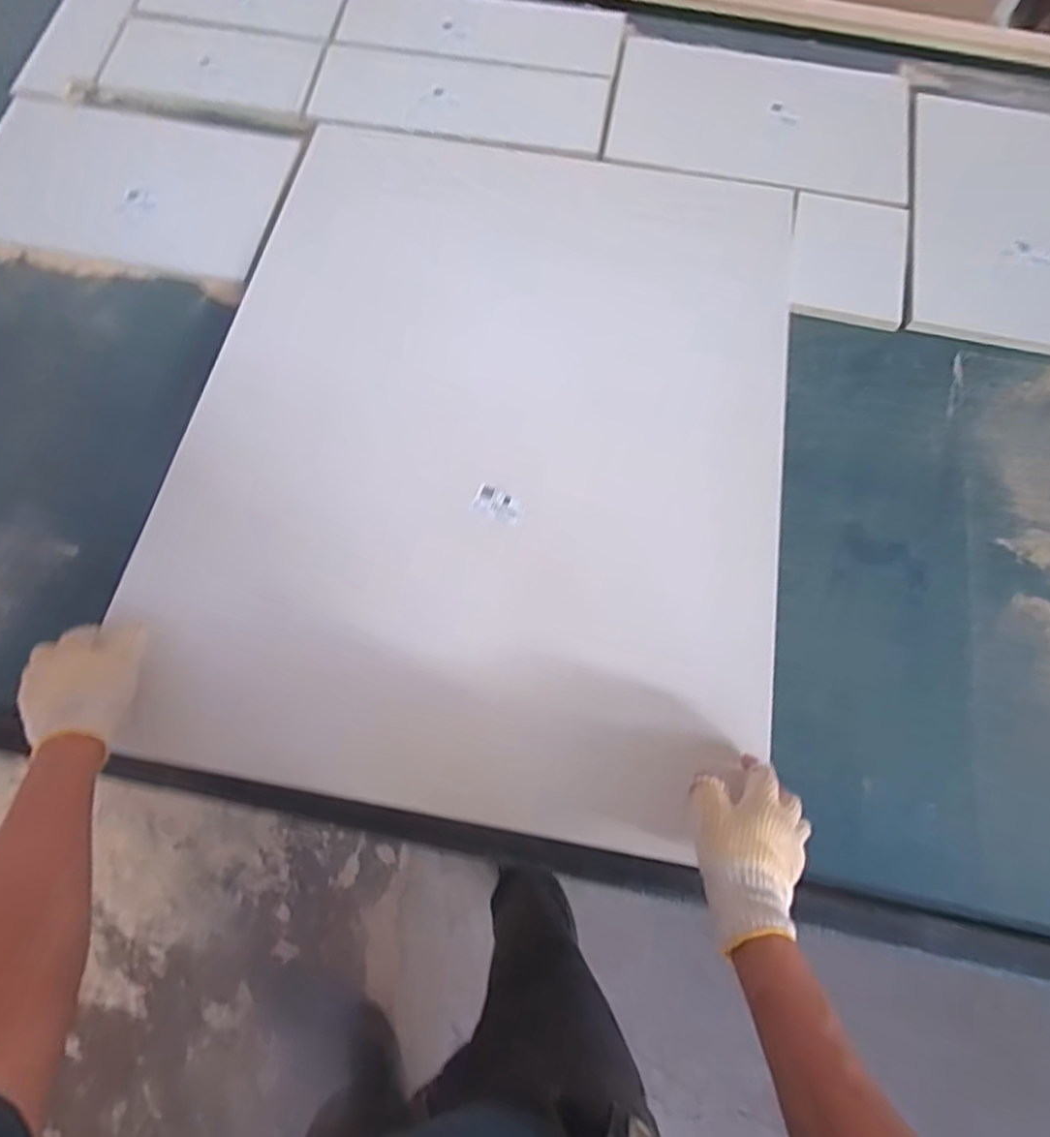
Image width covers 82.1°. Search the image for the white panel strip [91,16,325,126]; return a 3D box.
[{"bbox_3d":[-0.488,-0.773,0.943,0.319,0.022,0.161,11,76,3],"label":"white panel strip"}]

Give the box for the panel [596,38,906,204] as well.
[{"bbox_3d":[0.349,-0.677,0.898,0.423,0.019,0.245,14,78,7],"label":"panel"}]

